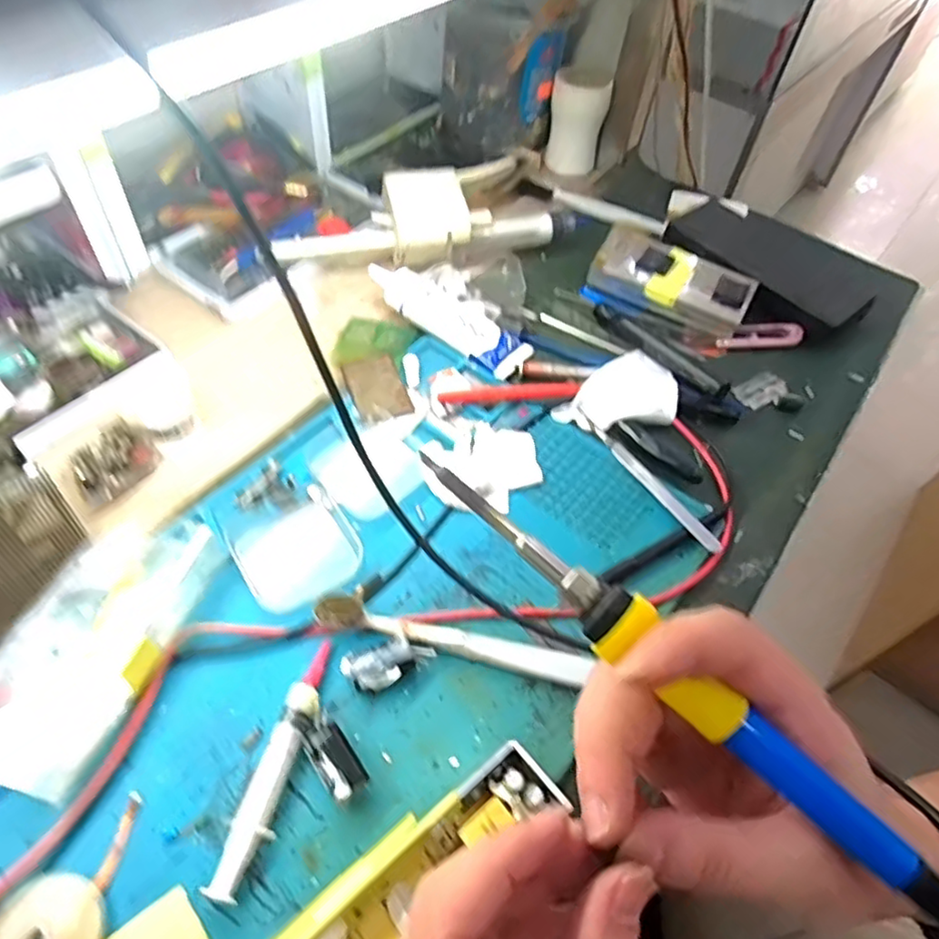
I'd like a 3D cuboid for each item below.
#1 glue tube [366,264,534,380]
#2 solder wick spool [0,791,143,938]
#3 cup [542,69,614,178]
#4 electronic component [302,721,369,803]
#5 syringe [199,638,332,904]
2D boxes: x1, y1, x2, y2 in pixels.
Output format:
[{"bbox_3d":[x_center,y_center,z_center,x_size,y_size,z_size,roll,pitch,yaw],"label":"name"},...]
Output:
[{"bbox_3d":[-0.016,-0.119,0.490,0.136,0.023,0.045,36,58,20],"label":"glue tube"},{"bbox_3d":[-0.167,0.173,0.265,0.043,0.011,0.072,3,53,-4],"label":"solder wick spool"},{"bbox_3d":[0.103,-0.338,0.630,0.053,0.071,0.049,11,53,2],"label":"cup"},{"bbox_3d":[-0.062,0.135,0.301,0.018,0.018,0.034,-31,61,-25],"label":"electronic component"},{"bbox_3d":[-0.087,0.134,0.302,0.016,0.013,0.112,15,53,5],"label":"syringe"}]

